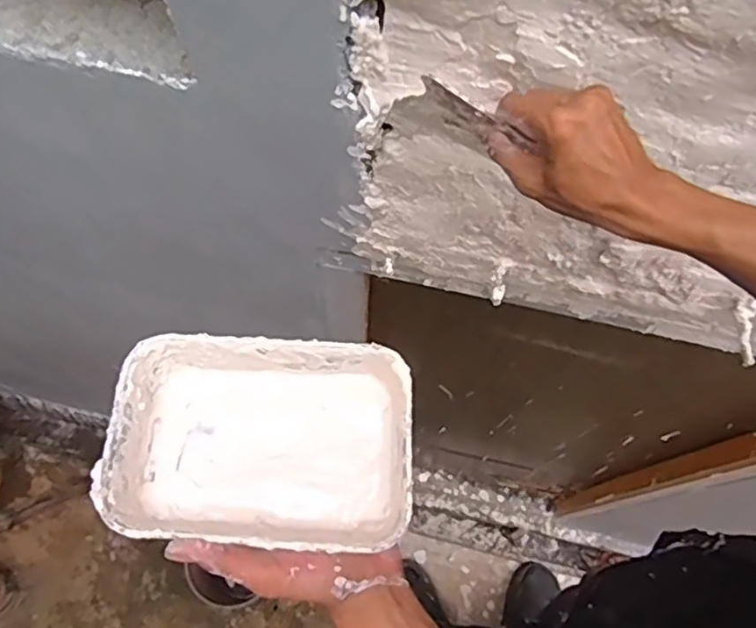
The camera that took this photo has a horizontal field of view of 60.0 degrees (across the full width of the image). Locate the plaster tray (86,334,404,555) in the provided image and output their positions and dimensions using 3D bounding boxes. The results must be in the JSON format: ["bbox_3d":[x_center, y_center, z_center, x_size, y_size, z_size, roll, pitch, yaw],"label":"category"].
[{"bbox_3d":[-0.068,0.076,0.392,0.172,0.040,0.115,4,68,-1],"label":"plaster tray"}]

